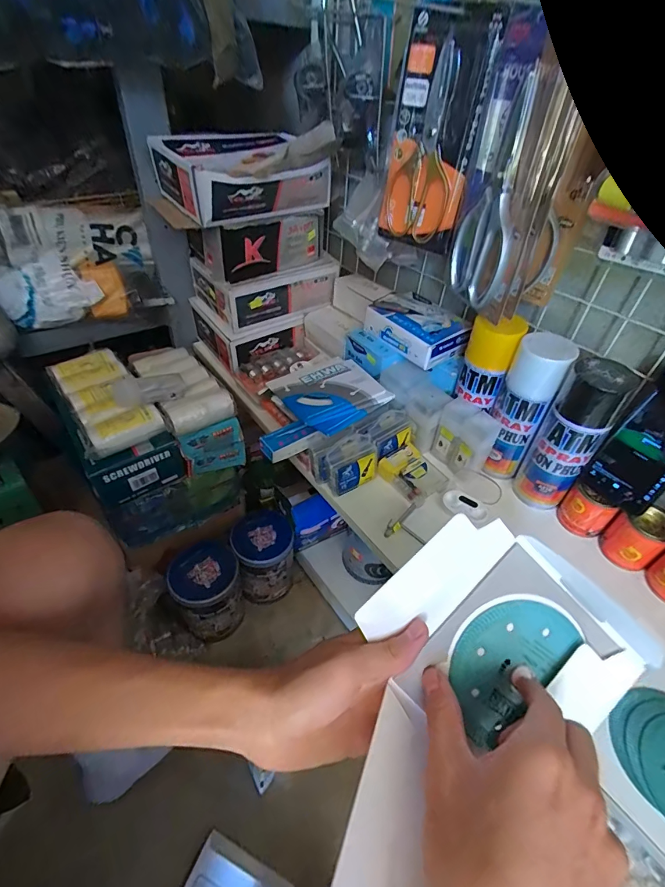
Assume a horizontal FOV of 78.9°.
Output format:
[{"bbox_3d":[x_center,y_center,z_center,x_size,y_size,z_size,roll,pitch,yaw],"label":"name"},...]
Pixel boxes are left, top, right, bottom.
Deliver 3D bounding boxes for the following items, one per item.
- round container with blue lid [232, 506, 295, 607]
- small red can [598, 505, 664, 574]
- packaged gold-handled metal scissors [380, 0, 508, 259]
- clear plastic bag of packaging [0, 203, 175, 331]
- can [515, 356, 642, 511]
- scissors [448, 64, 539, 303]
[{"bbox_3d":[-0.134,0.223,0.791,0.107,0.153,0.110,3,42,-3],"label":"round container with blue lid"},{"bbox_3d":[0.366,0.110,0.486,0.053,0.067,0.054,3,42,-3],"label":"small red can"},{"bbox_3d":[0.121,-0.368,0.496,0.117,0.230,0.020,30,41,26],"label":"packaged gold-handled metal scissors"},{"bbox_3d":[-0.444,-0.304,0.675,0.264,0.145,0.180,-25,50,-29],"label":"clear plastic bag of packaging"},{"bbox_3d":[0.286,-0.001,0.495,0.065,0.201,0.055,34,50,28],"label":"can"},{"bbox_3d":[0.168,-0.251,0.421,0.022,0.192,0.091,-2,43,-8],"label":"scissors"}]

